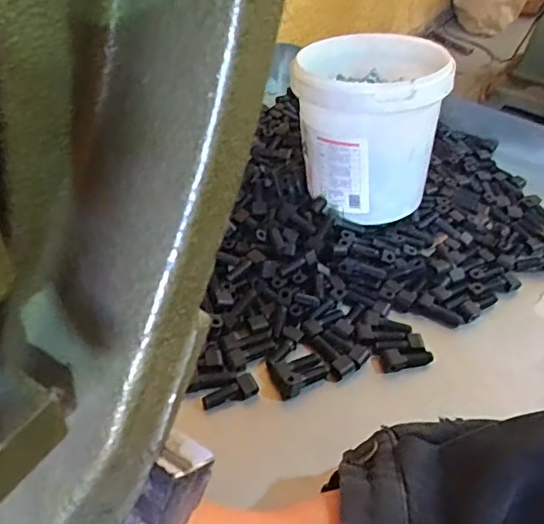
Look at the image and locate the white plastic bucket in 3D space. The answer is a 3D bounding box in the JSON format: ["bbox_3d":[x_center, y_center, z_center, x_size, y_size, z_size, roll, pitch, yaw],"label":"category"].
[{"bbox_3d":[0.082,-0.115,0.476,0.110,0.125,0.112,4,47,-4],"label":"white plastic bucket"}]

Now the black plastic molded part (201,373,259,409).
[{"bbox_3d":[-0.027,0.085,0.370,0.036,0.011,0.013,-22,52,-9],"label":"black plastic molded part"}]

